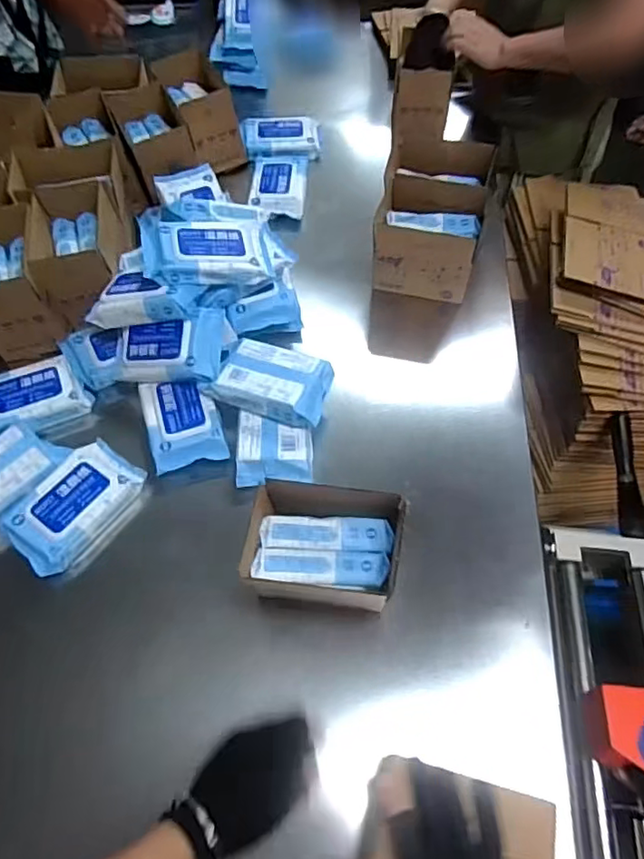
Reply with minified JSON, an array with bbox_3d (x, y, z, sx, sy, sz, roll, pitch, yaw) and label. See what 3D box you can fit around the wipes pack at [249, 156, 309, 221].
[{"bbox_3d":[-0.082,-0.471,1.104,0.102,0.030,0.180,1,59,1],"label":"wipes pack"}]

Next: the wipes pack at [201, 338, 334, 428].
[{"bbox_3d":[-0.069,-0.070,0.800,0.170,0.038,0.114,22,61,13],"label":"wipes pack"}]

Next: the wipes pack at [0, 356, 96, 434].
[{"bbox_3d":[-0.425,-0.044,0.828,0.161,0.041,0.108,-24,61,-13],"label":"wipes pack"}]

